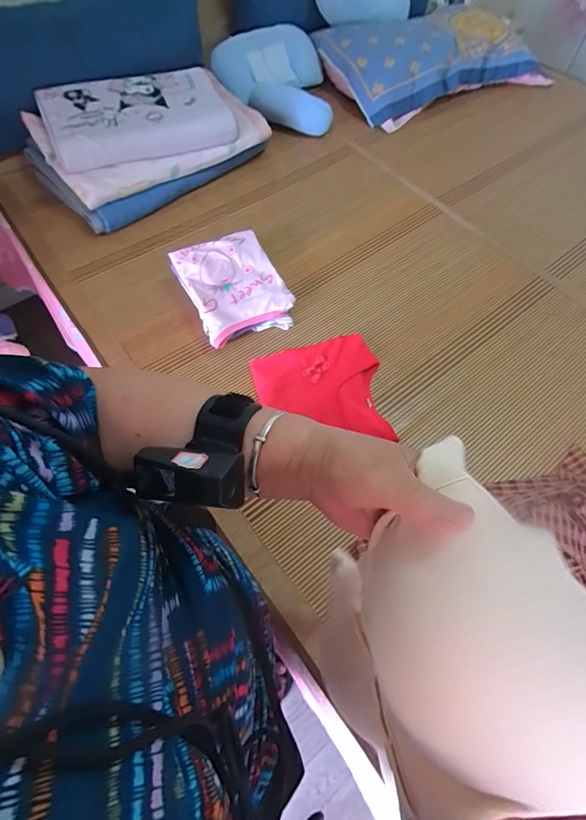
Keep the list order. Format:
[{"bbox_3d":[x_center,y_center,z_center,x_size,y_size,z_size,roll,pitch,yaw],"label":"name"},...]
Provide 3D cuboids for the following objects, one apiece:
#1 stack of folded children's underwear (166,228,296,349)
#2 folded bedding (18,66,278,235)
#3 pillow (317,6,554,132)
[{"bbox_3d":[-0.123,-0.259,0.817,0.193,0.071,0.235,-24,64,-12],"label":"stack of folded children's underwear"},{"bbox_3d":[-0.367,-0.694,0.988,0.511,0.168,0.326,-38,68,-18],"label":"folded bedding"},{"bbox_3d":[0.445,-1.120,1.229,0.653,0.140,0.390,-24,64,-12],"label":"pillow"}]

